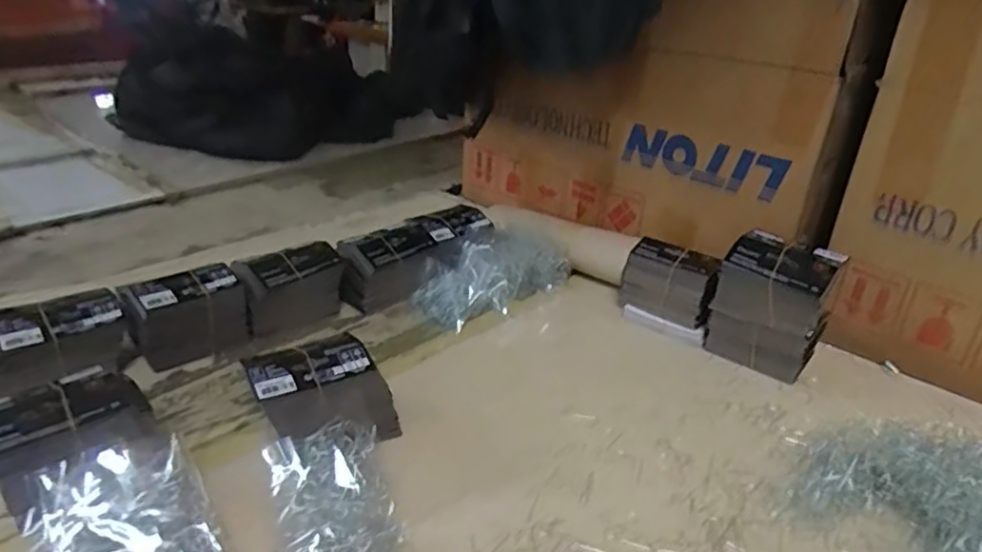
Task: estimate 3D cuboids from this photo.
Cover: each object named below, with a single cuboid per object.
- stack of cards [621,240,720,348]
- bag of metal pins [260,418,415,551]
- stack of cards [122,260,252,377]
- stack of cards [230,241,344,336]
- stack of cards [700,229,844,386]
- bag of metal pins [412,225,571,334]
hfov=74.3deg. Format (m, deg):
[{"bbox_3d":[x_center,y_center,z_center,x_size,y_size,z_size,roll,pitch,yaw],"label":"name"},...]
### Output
[{"bbox_3d":[0.213,0.017,0.776,0.119,0.092,0.056,23,33,32],"label":"stack of cards"},{"bbox_3d":[-0.116,0.171,0.486,0.087,0.032,0.139,-9,30,-23],"label":"bag of metal pins"},{"bbox_3d":[-0.315,0.042,0.675,0.108,0.086,0.055,-16,33,-33],"label":"stack of cards"},{"bbox_3d":[-0.228,0.017,0.741,0.119,0.082,0.068,-21,36,-39],"label":"stack of cards"},{"bbox_3d":[0.297,0.035,0.697,0.111,0.143,0.073,21,32,30],"label":"stack of cards"},{"bbox_3d":[0.002,-0.005,0.834,0.093,0.064,0.210,27,35,37],"label":"bag of metal pins"}]

